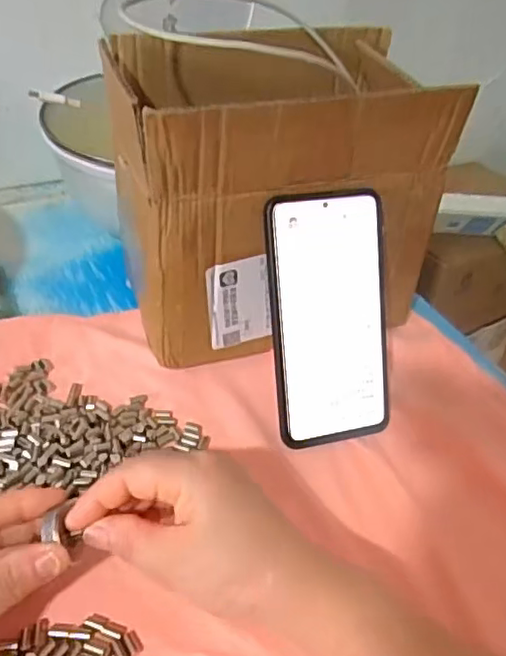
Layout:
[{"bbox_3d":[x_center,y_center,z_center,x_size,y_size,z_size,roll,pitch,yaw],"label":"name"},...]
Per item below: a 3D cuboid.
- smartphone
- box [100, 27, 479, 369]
[{"bbox_3d":[0.050,-0.004,0.395,0.077,0.159,0.010,-7,12,-14],"label":"smartphone"},{"bbox_3d":[0.010,-0.093,0.440,0.213,0.215,0.123,-10,43,-17],"label":"box"}]

